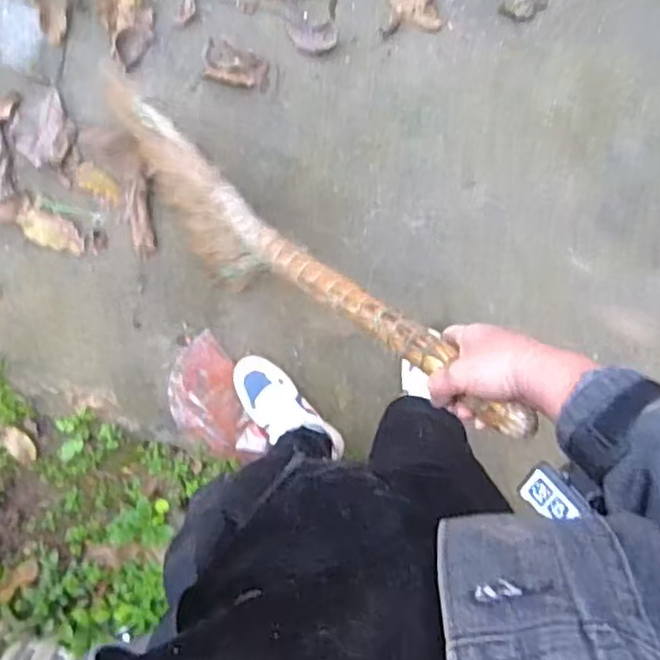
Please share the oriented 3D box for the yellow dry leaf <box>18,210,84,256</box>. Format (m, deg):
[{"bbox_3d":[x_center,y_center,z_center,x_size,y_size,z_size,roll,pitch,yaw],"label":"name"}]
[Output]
[{"bbox_3d":[-0.520,-0.184,1.222,0.118,0.012,0.058,17,93,-7],"label":"yellow dry leaf"}]

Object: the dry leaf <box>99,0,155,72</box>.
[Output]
[{"bbox_3d":[-0.363,-0.557,1.175,0.086,0.015,0.159,-9,96,-5],"label":"dry leaf"}]

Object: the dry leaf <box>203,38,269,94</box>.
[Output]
[{"bbox_3d":[-0.171,-0.490,1.205,0.119,0.015,0.069,11,94,-7],"label":"dry leaf"}]

